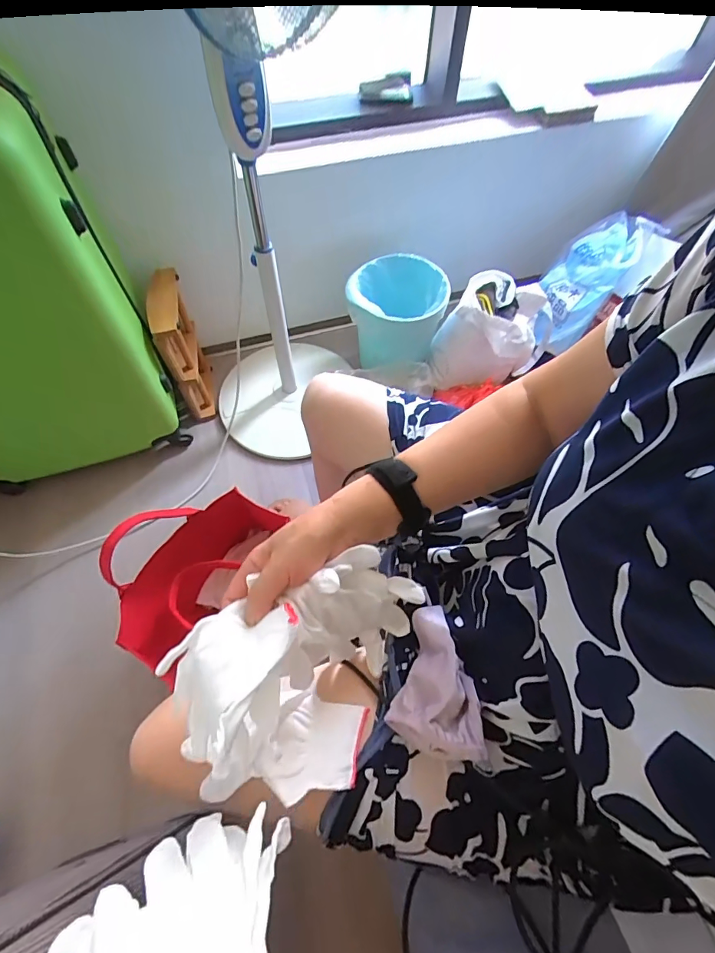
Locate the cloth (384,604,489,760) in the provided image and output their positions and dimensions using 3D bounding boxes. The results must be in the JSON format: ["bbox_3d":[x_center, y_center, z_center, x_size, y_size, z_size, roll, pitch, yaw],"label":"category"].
[{"bbox_3d":[0.064,0.167,0.385,0.066,0.059,0.120,3,62,0],"label":"cloth"}]

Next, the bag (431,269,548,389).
[{"bbox_3d":[0.326,-0.379,1.144,0.250,0.246,0.215,13,63,6],"label":"bag"}]

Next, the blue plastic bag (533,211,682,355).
[{"bbox_3d":[0.601,-0.526,1.180,0.347,0.194,0.225,-38,69,-19],"label":"blue plastic bag"}]

